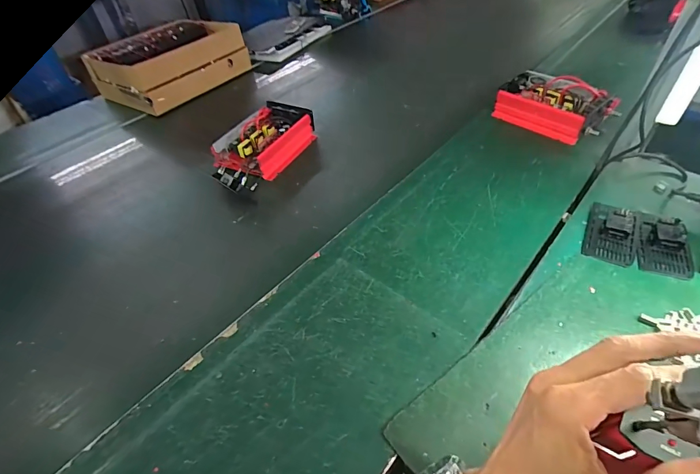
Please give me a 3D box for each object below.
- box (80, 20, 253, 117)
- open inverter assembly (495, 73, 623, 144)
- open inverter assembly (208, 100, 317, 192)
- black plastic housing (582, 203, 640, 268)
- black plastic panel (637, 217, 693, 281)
[{"bbox_3d":[-0.531,-0.528,1.133,0.228,0.149,0.402,22,52,24],"label":"box"},{"bbox_3d":[0.470,-0.305,0.871,0.154,0.070,0.230,-37,53,-26],"label":"open inverter assembly"},{"bbox_3d":[-0.210,-0.207,0.856,0.145,0.067,0.291,19,51,22],"label":"open inverter assembly"},{"bbox_3d":[0.435,-0.011,0.618,0.071,0.025,0.128,20,51,23],"label":"black plastic housing"},{"bbox_3d":[0.497,0.008,0.588,0.067,0.034,0.121,16,50,20],"label":"black plastic panel"}]

